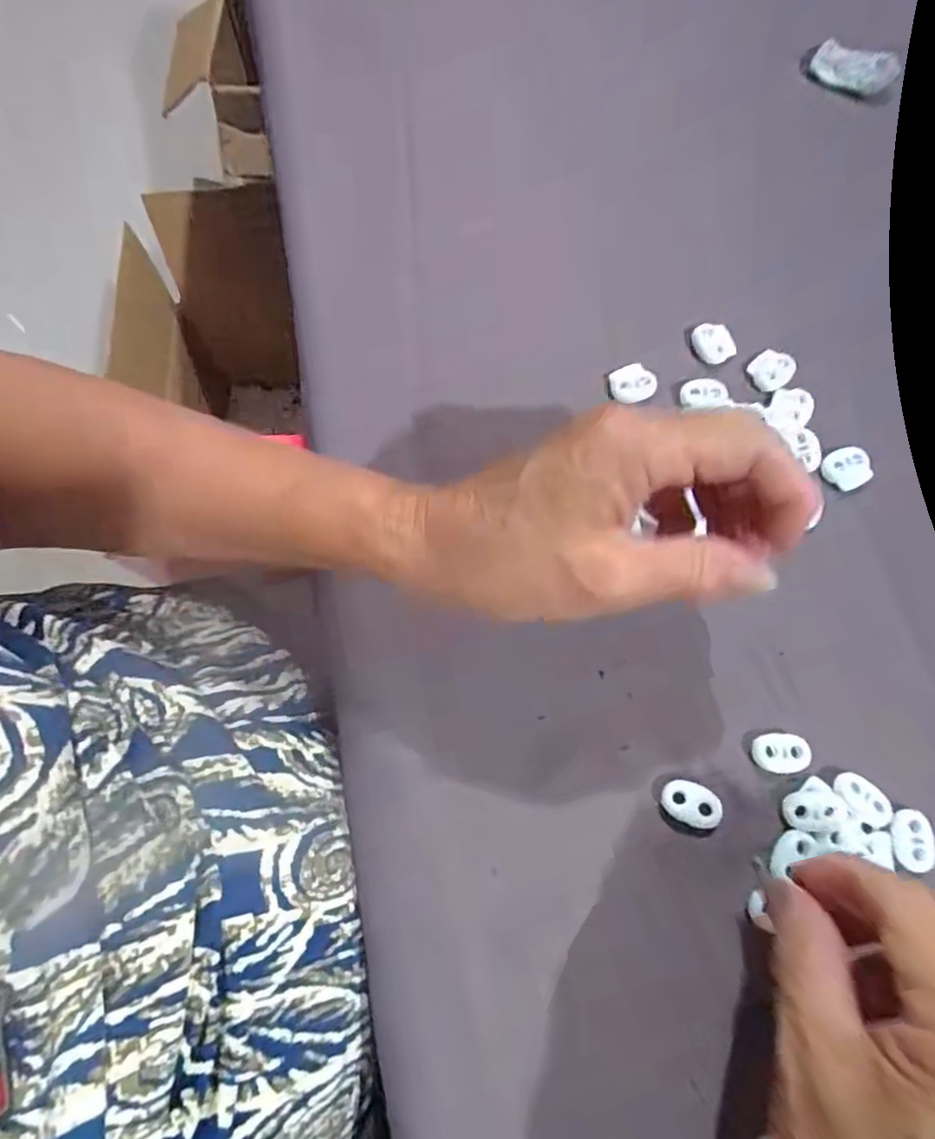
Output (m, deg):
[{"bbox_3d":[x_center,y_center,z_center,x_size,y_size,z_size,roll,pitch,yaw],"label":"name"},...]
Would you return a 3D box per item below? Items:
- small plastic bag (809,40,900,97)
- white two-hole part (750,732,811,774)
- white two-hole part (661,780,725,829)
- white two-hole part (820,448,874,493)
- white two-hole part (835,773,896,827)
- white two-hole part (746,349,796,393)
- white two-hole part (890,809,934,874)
[{"bbox_3d":[0.229,-0.297,0.376,0.047,0.012,0.023,27,74,7],"label":"small plastic bag"},{"bbox_3d":[0.126,0.074,0.255,0.021,0.004,0.015,-3,72,-2],"label":"white two-hole part"},{"bbox_3d":[0.088,0.091,0.245,0.023,0.006,0.016,20,73,5],"label":"white two-hole part"},{"bbox_3d":[0.176,-0.047,0.295,0.021,0.005,0.020,0,72,-1],"label":"white two-hole part"},{"bbox_3d":[0.156,0.090,0.248,0.023,0.004,0.014,40,76,11],"label":"white two-hole part"},{"bbox_3d":[0.149,-0.097,0.311,0.020,0.006,0.021,0,72,-1],"label":"white two-hole part"},{"bbox_3d":[0.172,0.104,0.243,0.016,0.004,0.021,-4,73,-2],"label":"white two-hole part"}]

